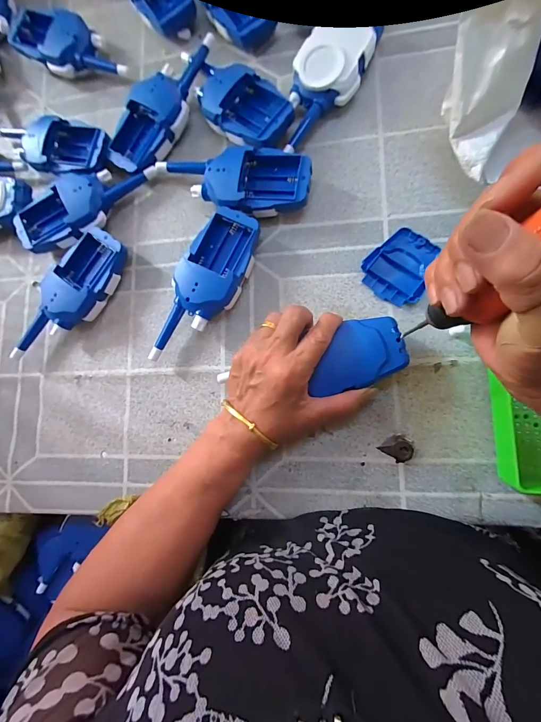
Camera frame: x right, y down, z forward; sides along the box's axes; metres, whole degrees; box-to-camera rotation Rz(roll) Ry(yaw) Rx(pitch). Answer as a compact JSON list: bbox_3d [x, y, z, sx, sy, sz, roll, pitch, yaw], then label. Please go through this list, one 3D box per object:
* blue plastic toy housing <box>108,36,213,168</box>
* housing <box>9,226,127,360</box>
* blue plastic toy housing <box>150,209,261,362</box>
[{"bbox_3d":[-0.120,-0.286,0.363,0.062,0.036,0.162,37,91,10],"label":"blue plastic toy housing"},{"bbox_3d":[-0.221,-0.066,0.359,0.063,0.034,0.168,34,90,10],"label":"housing"},{"bbox_3d":[-0.064,-0.071,0.325,0.059,0.033,0.159,28,89,10],"label":"blue plastic toy housing"}]

